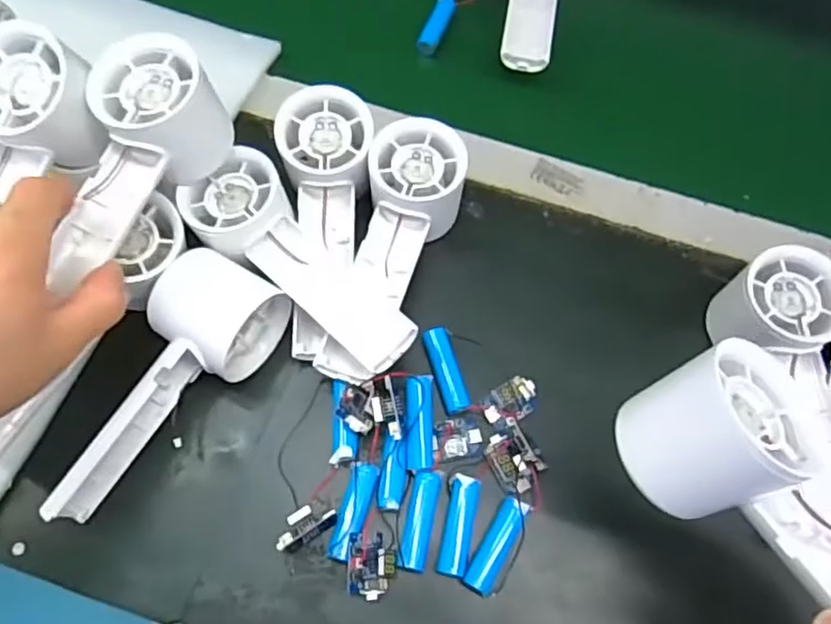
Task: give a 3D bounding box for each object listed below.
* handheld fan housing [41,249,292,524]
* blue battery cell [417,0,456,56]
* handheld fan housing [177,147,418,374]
[{"bbox_3d":[-0.138,0.040,0.349,0.057,0.053,0.155,35,83,12],"label":"handheld fan housing"},{"bbox_3d":[0.017,-0.217,0.485,0.016,0.014,0.050,22,69,7],"label":"blue battery cell"},{"bbox_3d":[-0.067,-0.021,0.363,0.057,0.043,0.150,-37,73,-15],"label":"handheld fan housing"}]

